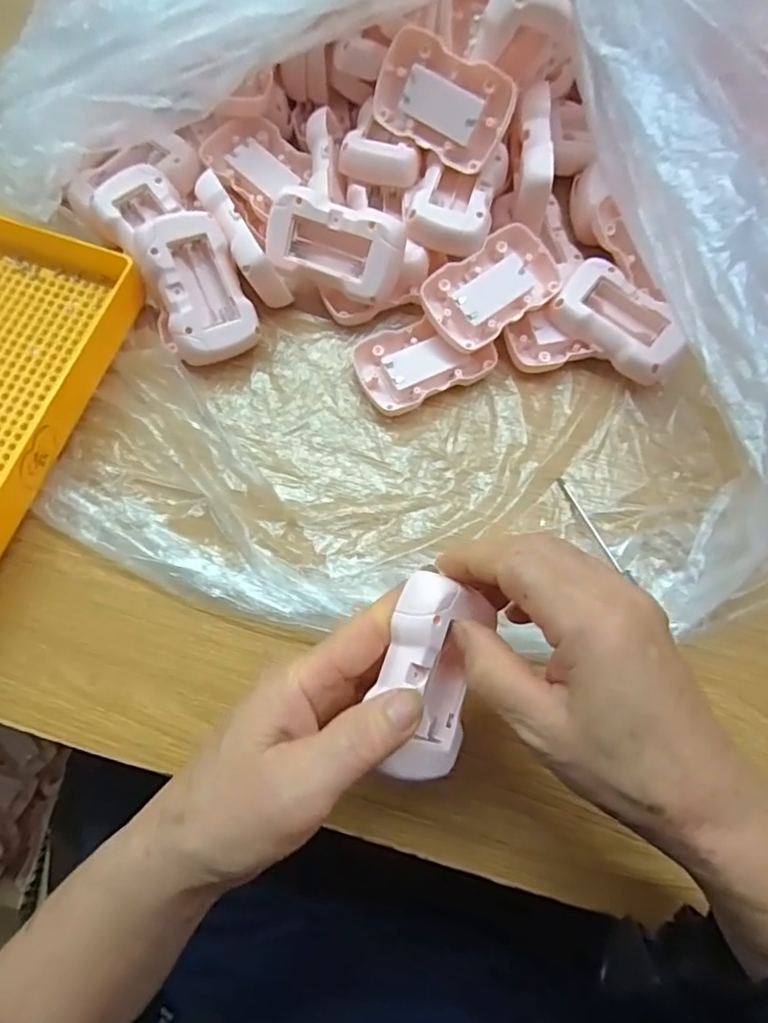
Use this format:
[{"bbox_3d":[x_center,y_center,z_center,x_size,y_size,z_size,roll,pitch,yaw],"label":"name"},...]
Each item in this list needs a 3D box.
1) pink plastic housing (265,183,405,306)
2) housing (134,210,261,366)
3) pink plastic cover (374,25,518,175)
[{"bbox_3d":[-0.031,-0.167,0.364,0.083,0.022,0.049,23,119,7],"label":"pink plastic housing"},{"bbox_3d":[-0.114,-0.137,0.359,0.051,0.018,0.084,-25,102,-18],"label":"housing"},{"bbox_3d":[0.038,-0.257,0.367,0.089,0.054,0.017,38,36,11],"label":"pink plastic cover"}]

